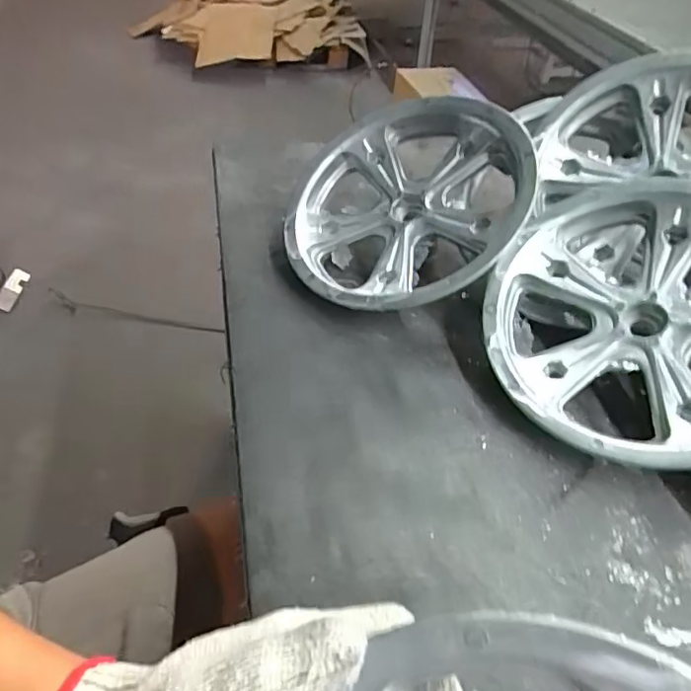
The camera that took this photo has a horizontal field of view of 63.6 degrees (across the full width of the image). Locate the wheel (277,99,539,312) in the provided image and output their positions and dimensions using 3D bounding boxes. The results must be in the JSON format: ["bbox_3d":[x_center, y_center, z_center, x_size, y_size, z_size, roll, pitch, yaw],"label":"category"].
[{"bbox_3d":[0.052,-0.116,0.468,0.203,0.033,0.196,-12,57,20],"label":"wheel"}]

